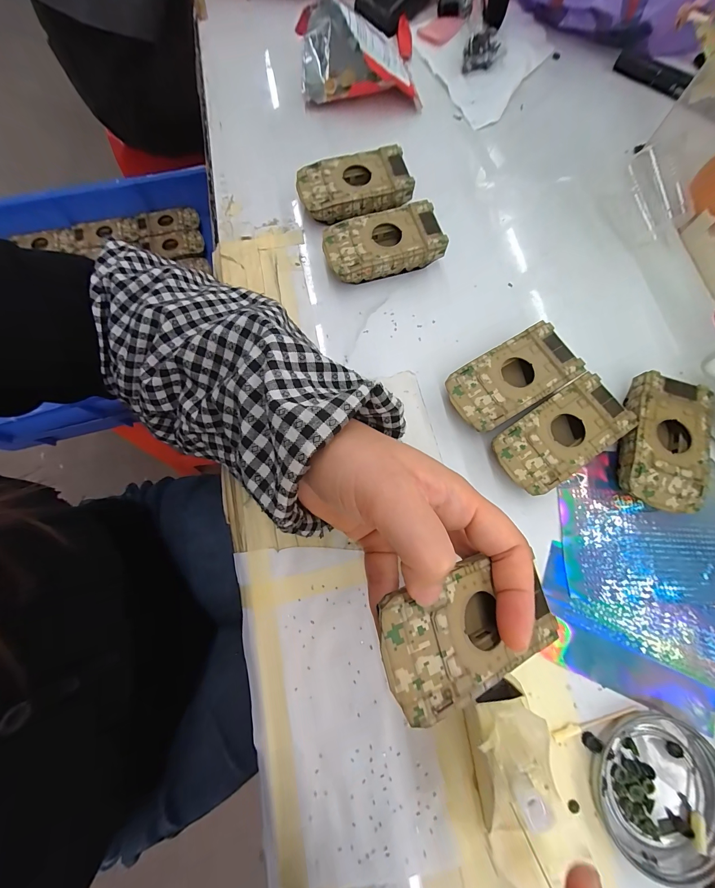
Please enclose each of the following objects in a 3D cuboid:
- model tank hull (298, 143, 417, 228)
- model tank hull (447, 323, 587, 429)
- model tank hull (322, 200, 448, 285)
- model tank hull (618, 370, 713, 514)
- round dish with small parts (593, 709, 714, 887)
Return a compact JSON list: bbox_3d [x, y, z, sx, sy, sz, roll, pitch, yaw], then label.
[{"bbox_3d":[-0.002,-0.223,0.293,0.096,0.027,0.052,-12,75,-3],"label":"model tank hull"},{"bbox_3d":[0.114,-0.047,0.251,0.093,0.025,0.050,-30,77,-8],"label":"model tank hull"},{"bbox_3d":[0.021,-0.166,0.280,0.095,0.028,0.047,-15,76,-4],"label":"model tank hull"},{"bbox_3d":[0.219,0.001,0.241,0.053,0.025,0.095,15,76,4],"label":"model tank hull"},{"bbox_3d":[0.183,0.207,0.197,0.076,0.010,0.076,0,75,0],"label":"round dish with small parts"}]

